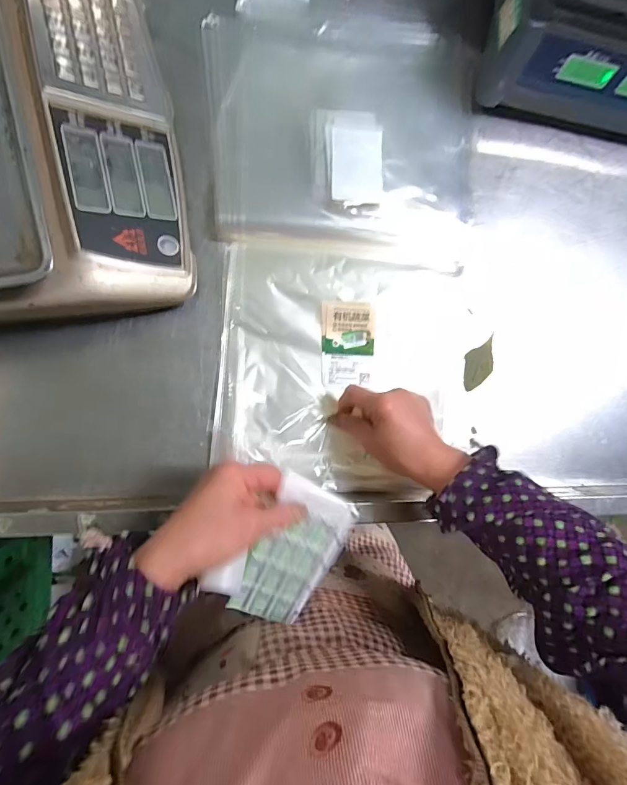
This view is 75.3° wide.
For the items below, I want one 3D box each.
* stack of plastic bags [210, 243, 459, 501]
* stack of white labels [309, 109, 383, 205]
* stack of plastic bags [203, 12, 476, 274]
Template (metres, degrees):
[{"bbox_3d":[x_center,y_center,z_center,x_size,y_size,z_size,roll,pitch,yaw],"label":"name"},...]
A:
[{"bbox_3d":[0.026,-0.020,0.438,0.248,0.020,0.251,6,86,-9],"label":"stack of plastic bags"},{"bbox_3d":[0.037,-0.259,0.446,0.079,0.014,0.111,1,87,-9],"label":"stack of white labels"},{"bbox_3d":[0.038,-0.281,0.447,0.293,0.017,0.272,0,87,-9],"label":"stack of plastic bags"}]

